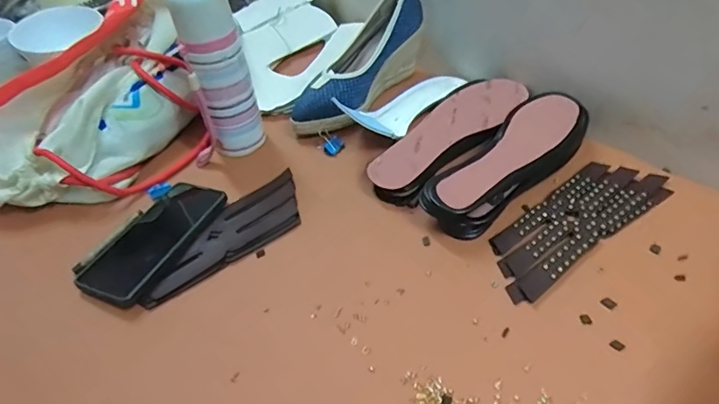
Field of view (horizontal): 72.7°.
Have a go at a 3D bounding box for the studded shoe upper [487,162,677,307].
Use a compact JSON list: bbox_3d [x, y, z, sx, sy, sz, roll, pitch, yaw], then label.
[{"bbox_3d":[0.219,0.019,0.500,0.222,0.011,0.076,-30,50,-20],"label":"studded shoe upper"}]

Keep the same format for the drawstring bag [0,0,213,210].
[{"bbox_3d":[-0.349,-0.136,0.618,0.319,0.171,0.238,-22,48,-14],"label":"drawstring bag"}]

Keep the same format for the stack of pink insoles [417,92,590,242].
[{"bbox_3d":[0.162,-0.039,0.531,0.220,0.054,0.071,-37,53,-26],"label":"stack of pink insoles"}]

